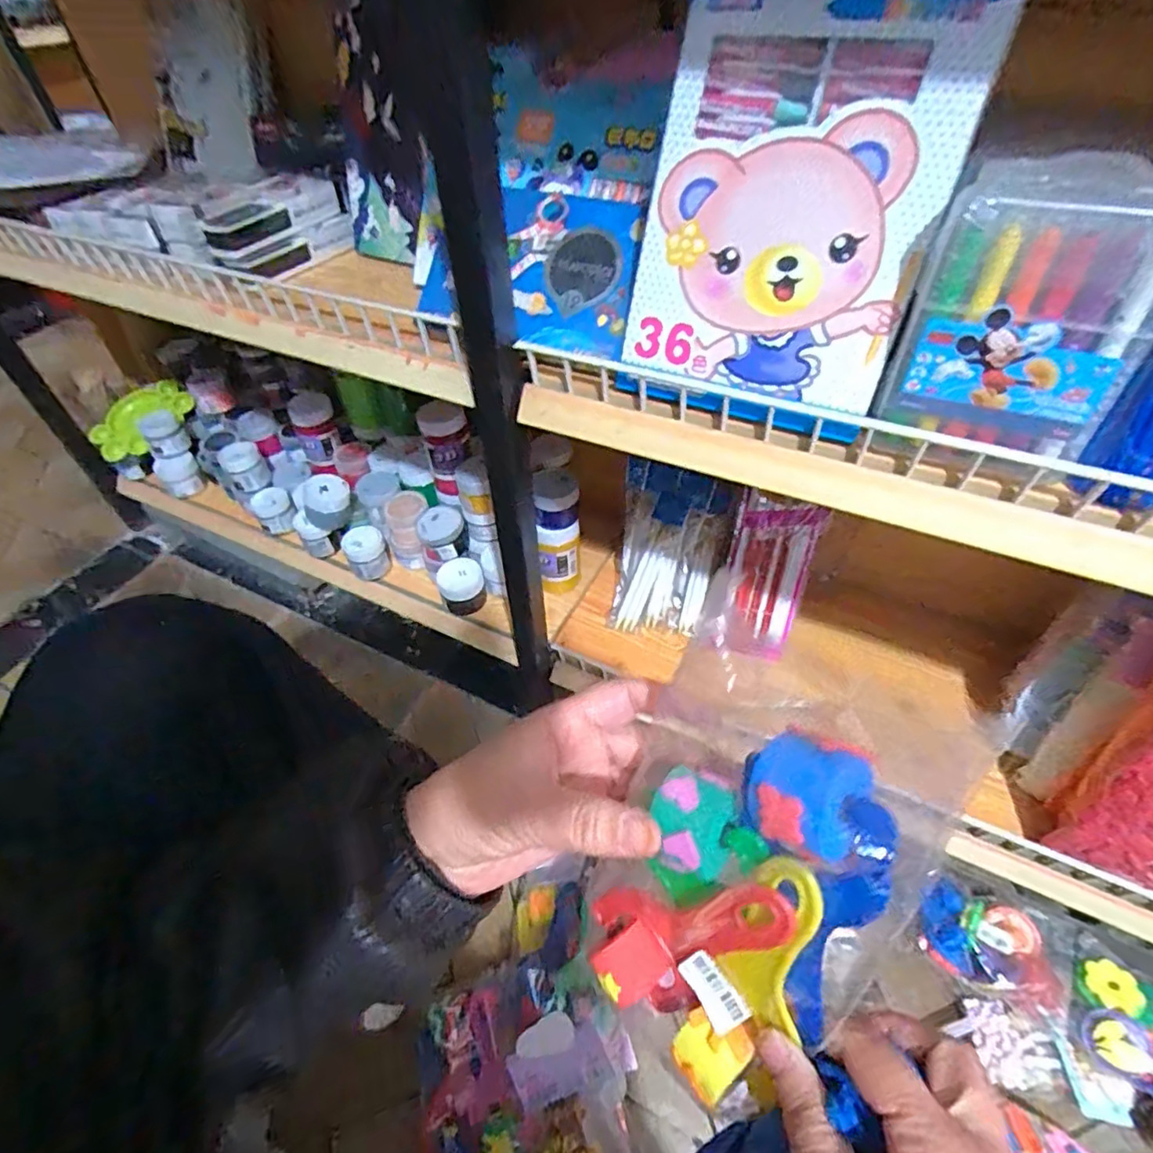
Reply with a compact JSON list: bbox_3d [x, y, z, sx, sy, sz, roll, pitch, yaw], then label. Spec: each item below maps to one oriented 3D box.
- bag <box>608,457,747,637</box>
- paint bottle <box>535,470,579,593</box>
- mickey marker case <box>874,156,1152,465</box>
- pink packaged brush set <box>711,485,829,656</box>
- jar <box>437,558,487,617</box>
[{"bbox_3d":[0.127,-0.035,0.777,0.150,0.219,0.046,10,9,14],"label":"bag"},{"bbox_3d":[-0.026,-0.054,0.781,0.062,0.177,0.058,-2,48,0],"label":"paint bottle"},{"bbox_3d":[0.246,-0.144,0.324,0.111,0.134,0.047,18,39,17],"label":"mickey marker case"},{"bbox_3d":[0.239,0.002,0.738,0.096,0.201,0.025,13,15,13],"label":"pink packaged brush set"},{"bbox_3d":[-0.157,0.015,0.809,0.059,0.064,0.054,-1,48,1],"label":"jar"}]

